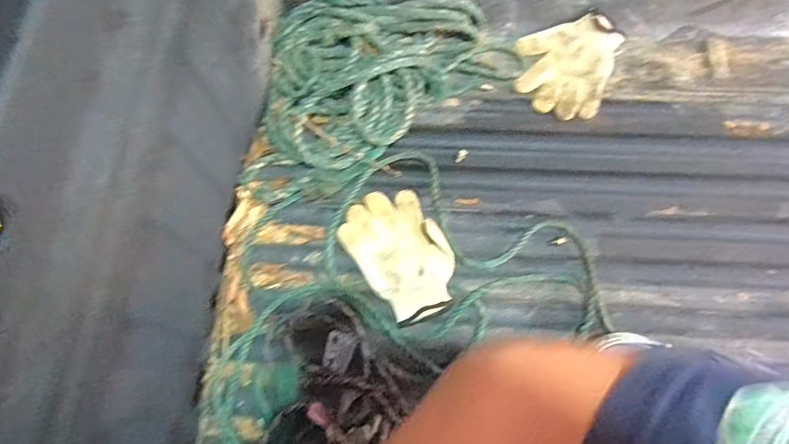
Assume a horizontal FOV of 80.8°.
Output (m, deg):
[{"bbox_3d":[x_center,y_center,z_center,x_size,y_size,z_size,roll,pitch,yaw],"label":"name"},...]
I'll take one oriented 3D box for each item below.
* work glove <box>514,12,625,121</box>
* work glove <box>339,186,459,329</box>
[{"bbox_3d":[0.297,-0.279,0.812,0.162,0.040,0.196,21,71,9],"label":"work glove"},{"bbox_3d":[0.011,0.046,0.715,0.134,0.015,0.207,-32,72,-10],"label":"work glove"}]

